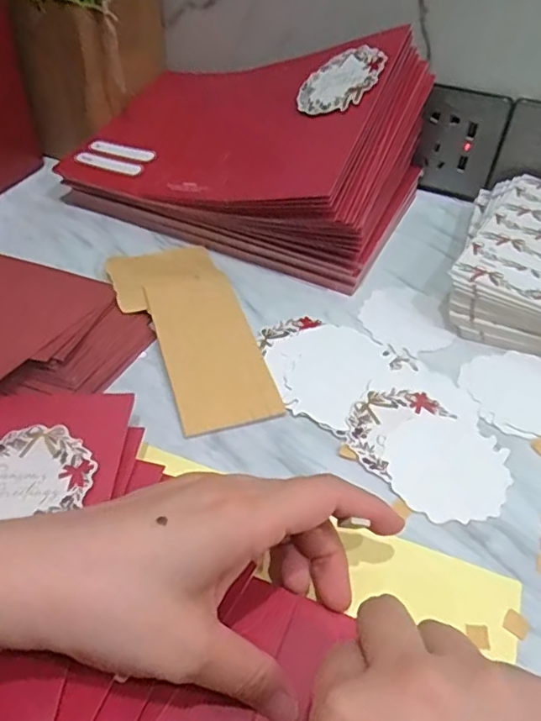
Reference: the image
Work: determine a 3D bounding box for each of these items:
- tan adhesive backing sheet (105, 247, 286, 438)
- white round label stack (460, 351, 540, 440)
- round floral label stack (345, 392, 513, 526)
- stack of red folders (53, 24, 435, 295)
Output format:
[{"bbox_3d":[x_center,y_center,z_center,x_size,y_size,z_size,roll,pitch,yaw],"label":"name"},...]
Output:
[{"bbox_3d":[-0.055,-0.023,0.391,0.078,0.005,0.174,-13,49,-18],"label":"tan adhesive backing sheet"},{"bbox_3d":[0.162,0.020,0.370,0.070,0.004,0.069,1,46,-1],"label":"white round label stack"},{"bbox_3d":[0.089,0.052,0.331,0.093,0.004,0.069,34,54,27],"label":"round floral label stack"},{"bbox_3d":[-0.026,-0.187,0.475,0.274,0.120,0.177,22,49,18],"label":"stack of red folders"}]

